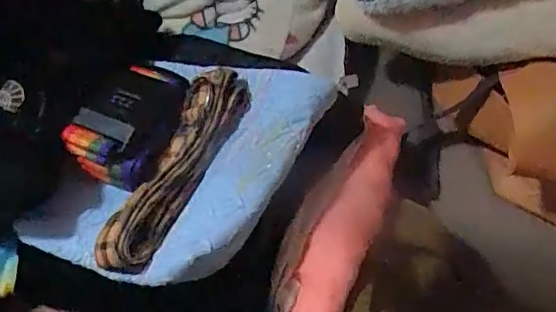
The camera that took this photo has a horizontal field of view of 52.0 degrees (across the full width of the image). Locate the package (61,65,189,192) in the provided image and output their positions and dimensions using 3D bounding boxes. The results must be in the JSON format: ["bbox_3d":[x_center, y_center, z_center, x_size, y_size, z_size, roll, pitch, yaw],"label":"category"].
[{"bbox_3d":[-0.120,-0.028,0.480,0.075,0.047,0.104,15,55,17],"label":"package"}]

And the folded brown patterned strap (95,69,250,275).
[{"bbox_3d":[-0.077,0.006,0.442,0.054,0.033,0.177,17,56,18],"label":"folded brown patterned strap"}]

